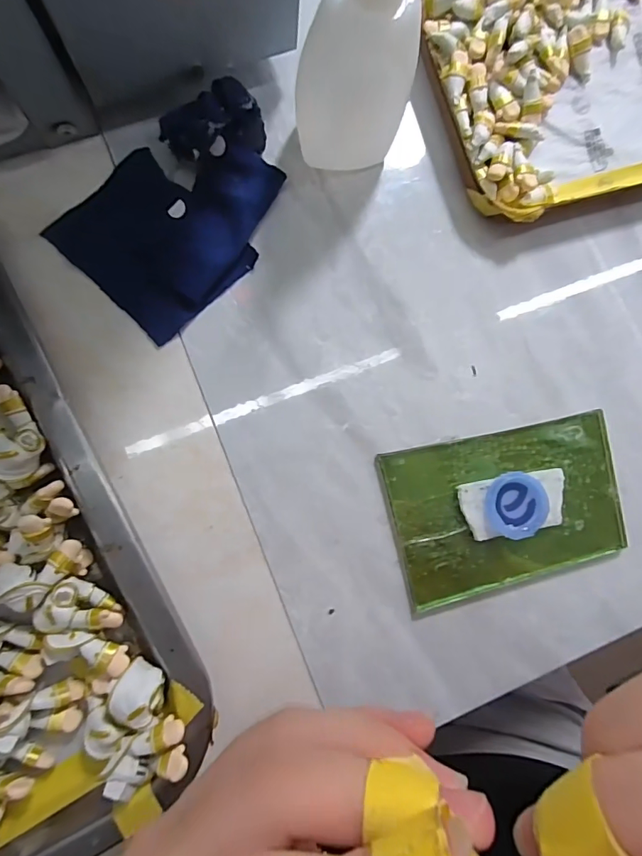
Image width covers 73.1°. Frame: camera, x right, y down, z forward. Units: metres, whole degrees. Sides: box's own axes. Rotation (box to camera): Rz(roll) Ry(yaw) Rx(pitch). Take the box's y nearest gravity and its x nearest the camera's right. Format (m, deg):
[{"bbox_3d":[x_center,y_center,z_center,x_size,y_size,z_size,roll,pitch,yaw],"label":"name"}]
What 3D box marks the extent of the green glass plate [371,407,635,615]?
[{"bbox_3d":[0.083,0.035,0.191,0.103,0.010,0.067,-13,90,-5],"label":"green glass plate"}]

